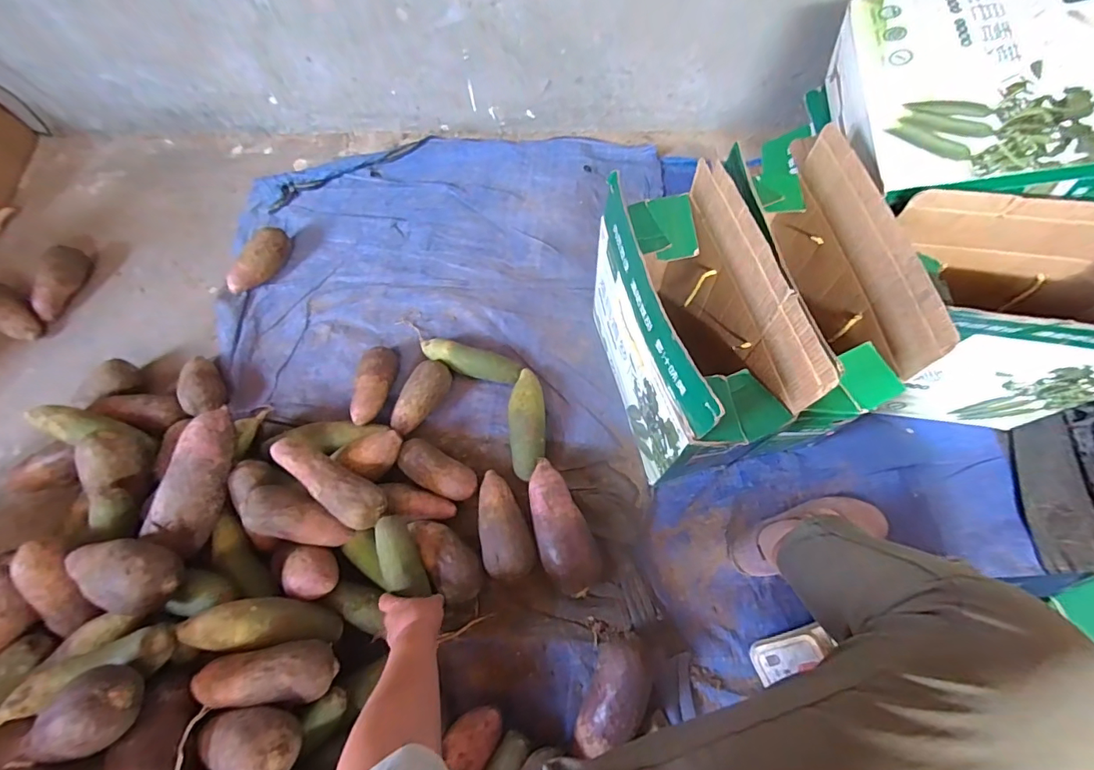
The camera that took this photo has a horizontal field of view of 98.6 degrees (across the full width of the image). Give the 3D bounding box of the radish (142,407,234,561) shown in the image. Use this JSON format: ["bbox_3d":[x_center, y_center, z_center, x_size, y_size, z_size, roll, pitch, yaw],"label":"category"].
[{"bbox_3d":[-0.510,0.137,0.688,0.069,0.062,0.205,10,68,8],"label":"radish"}]

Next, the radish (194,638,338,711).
[{"bbox_3d":[-0.338,0.346,0.565,0.148,0.050,0.063,-4,67,2],"label":"radish"}]

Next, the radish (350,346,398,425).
[{"bbox_3d":[-0.306,-0.005,0.835,0.051,0.051,0.165,5,56,3],"label":"radish"}]

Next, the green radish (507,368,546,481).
[{"bbox_3d":[-0.034,0.065,0.813,0.062,0.050,0.189,-2,68,1],"label":"green radish"}]

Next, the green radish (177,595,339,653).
[{"bbox_3d":[-0.364,0.311,0.617,0.180,0.044,0.057,18,64,-34],"label":"green radish"}]

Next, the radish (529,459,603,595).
[{"bbox_3d":[0.018,0.223,0.745,0.082,0.065,0.206,-23,67,-6],"label":"radish"}]

